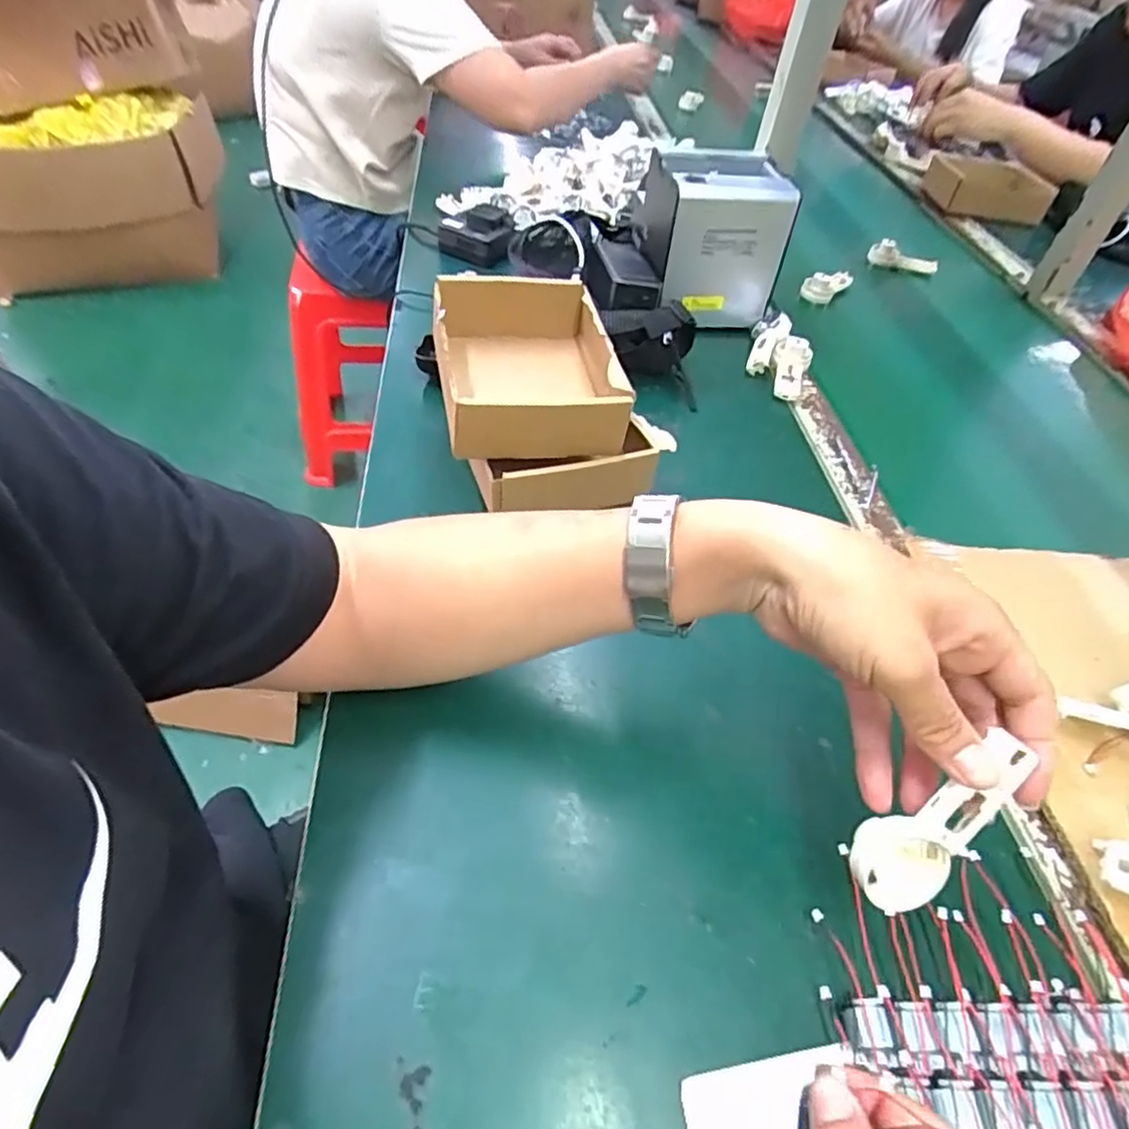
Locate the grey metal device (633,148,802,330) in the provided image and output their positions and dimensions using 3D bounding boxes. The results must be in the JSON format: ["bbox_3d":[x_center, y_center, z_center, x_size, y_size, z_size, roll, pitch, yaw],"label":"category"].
[{"bbox_3d":[0.159,-0.361,0.737,0.130,0.156,0.146,1,49,-7],"label":"grey metal device"}]

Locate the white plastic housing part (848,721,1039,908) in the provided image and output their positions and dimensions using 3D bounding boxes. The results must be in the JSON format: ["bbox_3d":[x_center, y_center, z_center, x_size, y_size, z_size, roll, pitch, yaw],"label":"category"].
[{"bbox_3d":[0.162,0.112,0.293,0.040,0.091,0.020,31,14,2],"label":"white plastic housing part"}]

